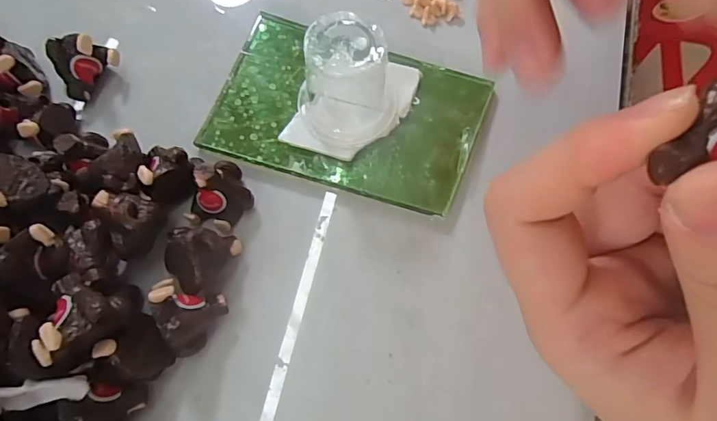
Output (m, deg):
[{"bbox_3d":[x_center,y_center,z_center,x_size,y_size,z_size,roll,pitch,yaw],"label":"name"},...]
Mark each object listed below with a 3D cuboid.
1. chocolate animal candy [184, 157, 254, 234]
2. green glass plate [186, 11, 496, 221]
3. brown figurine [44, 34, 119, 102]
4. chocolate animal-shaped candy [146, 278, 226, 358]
[{"bbox_3d":[-0.050,-0.006,0.173,0.019,0.023,0.024,18,70,5],"label":"chocolate animal candy"},{"bbox_3d":[-0.005,-0.040,0.194,0.103,0.007,0.066,19,71,6],"label":"green glass plate"},{"bbox_3d":[-0.111,-0.059,0.193,0.016,0.021,0.024,40,75,11],"label":"brown figurine"},{"bbox_3d":[-0.058,0.034,0.158,0.020,0.020,0.021,31,72,10],"label":"chocolate animal-shaped candy"}]

